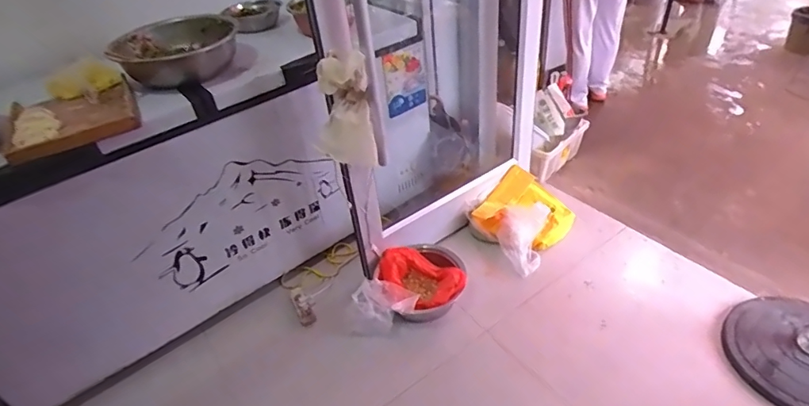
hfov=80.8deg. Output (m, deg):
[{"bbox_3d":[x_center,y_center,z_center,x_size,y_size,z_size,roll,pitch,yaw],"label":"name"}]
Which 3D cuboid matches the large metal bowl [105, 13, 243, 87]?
[{"bbox_3d":[-0.710,-0.492,1.522,0.388,0.129,0.388,-24,41,-21],"label":"large metal bowl"}]

